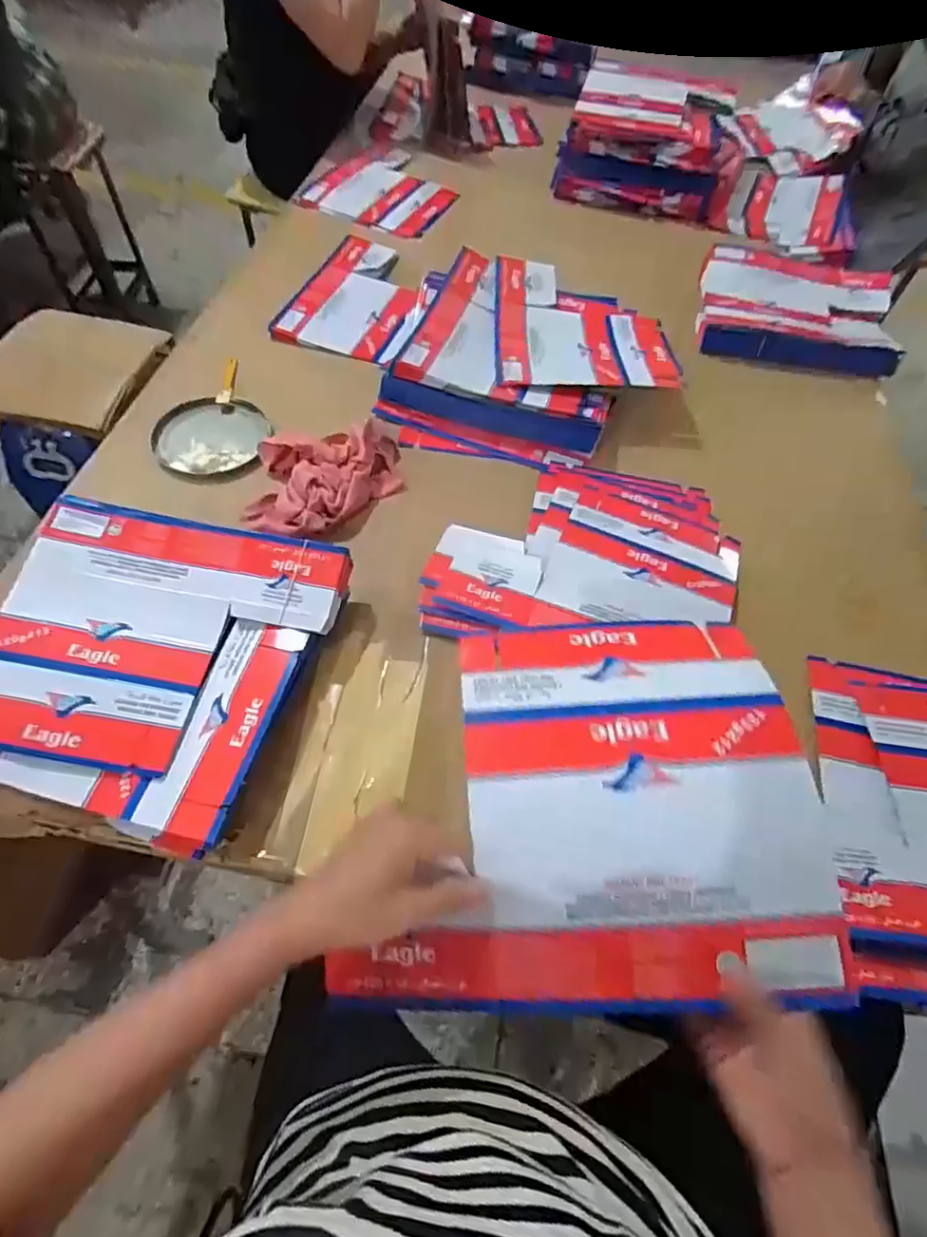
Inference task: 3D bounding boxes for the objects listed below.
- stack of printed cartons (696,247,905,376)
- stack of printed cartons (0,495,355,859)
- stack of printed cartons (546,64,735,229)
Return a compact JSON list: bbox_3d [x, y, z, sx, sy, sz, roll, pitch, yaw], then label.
[{"bbox_3d":[0.604,-0.556,1.104,0.342,0.056,0.293,16,58,7],"label":"stack of printed cartons"},{"bbox_3d":[-0.346,0.034,0.676,0.337,0.086,0.353,17,58,8],"label":"stack of printed cartons"},{"bbox_3d":[0.411,-1.066,1.356,0.359,0.149,0.260,17,58,7],"label":"stack of printed cartons"}]

